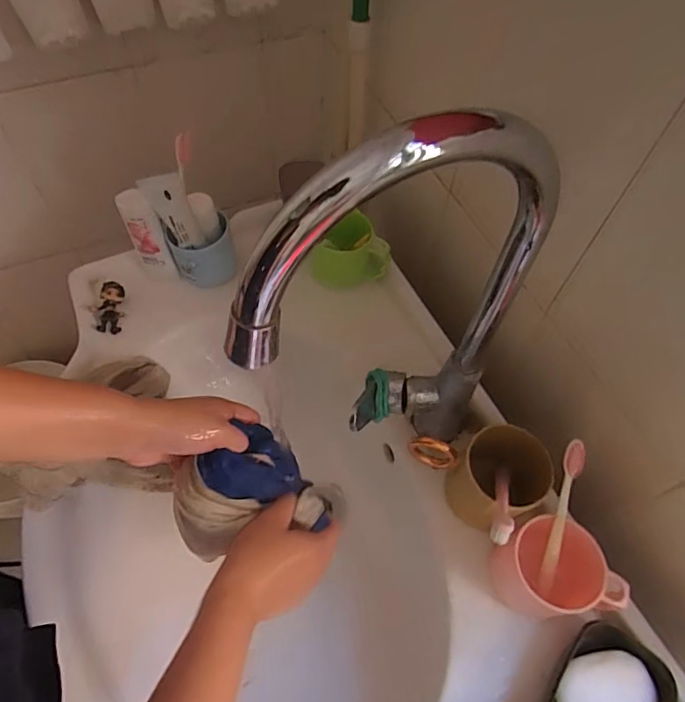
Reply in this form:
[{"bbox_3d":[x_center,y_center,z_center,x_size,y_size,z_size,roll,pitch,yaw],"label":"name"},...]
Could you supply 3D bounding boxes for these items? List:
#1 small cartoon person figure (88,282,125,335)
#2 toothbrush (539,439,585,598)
[{"bbox_3d":[-0.298,-0.054,0.635,0.037,0.021,0.066,2,76,0],"label":"small cartoon person figure"},{"bbox_3d":[0.195,0.153,0.450,0.013,0.161,0.009,3,19,2],"label":"toothbrush"}]

